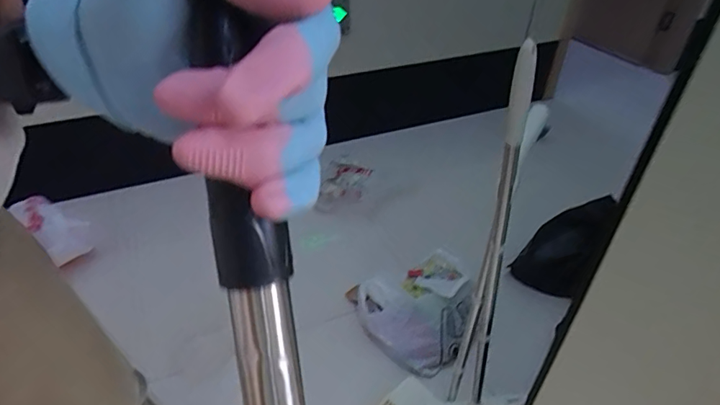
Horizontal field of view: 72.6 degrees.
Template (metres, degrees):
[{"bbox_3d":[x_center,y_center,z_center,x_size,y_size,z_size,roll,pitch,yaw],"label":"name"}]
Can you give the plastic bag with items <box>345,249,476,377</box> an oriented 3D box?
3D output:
[{"bbox_3d":[0.158,0.289,1.275,0.281,0.141,0.253,-16,42,-22],"label":"plastic bag with items"}]

